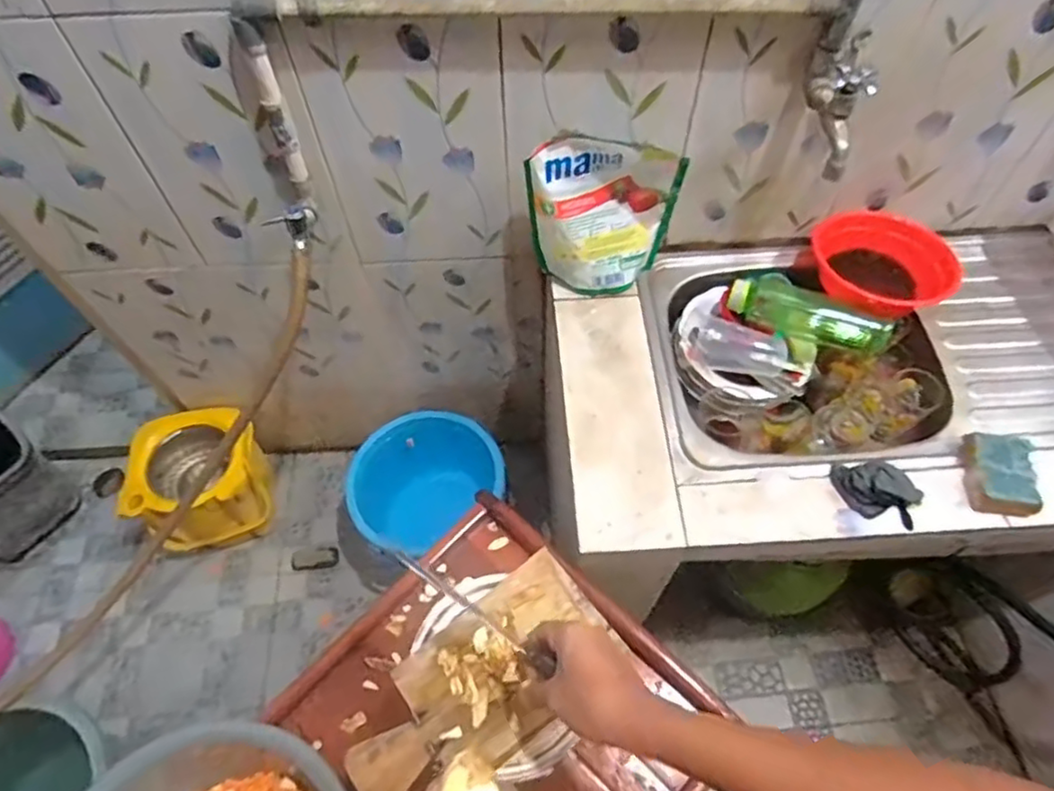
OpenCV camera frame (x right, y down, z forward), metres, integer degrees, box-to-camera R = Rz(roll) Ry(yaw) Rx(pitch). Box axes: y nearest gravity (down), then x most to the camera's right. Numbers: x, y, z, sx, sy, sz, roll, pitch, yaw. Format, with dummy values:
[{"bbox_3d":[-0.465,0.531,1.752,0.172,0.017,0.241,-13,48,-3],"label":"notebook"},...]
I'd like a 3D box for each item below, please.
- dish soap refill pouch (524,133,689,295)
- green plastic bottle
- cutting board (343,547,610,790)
[{"bbox_3d":[0.102,-0.242,0.887,0.198,0.216,0.071,3,59,3],"label":"dish soap refill pouch"},{"bbox_3d":[0.407,-0.119,0.935,0.219,0.077,0.065,17,60,11],"label":"green plastic bottle"},{"bbox_3d":[-0.044,0.264,0.591,0.254,0.017,0.121,-34,64,-18],"label":"cutting board"}]

